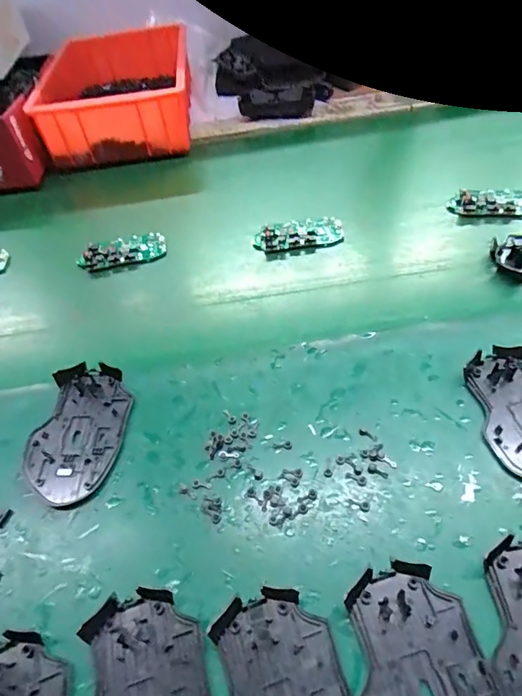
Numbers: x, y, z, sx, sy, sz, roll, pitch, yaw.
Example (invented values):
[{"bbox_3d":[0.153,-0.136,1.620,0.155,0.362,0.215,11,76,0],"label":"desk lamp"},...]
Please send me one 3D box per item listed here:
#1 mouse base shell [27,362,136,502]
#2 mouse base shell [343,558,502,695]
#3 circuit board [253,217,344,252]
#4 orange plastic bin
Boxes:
[{"bbox_3d":[-0.146,0.064,0.369,0.070,0.019,0.111,7,52,10],"label":"mouse base shell"},{"bbox_3d":[0.091,0.183,0.252,0.072,0.009,0.114,-8,51,-1],"label":"mouse base shell"},{"bbox_3d":[0.042,-0.125,0.508,0.097,0.016,0.039,-9,51,-2],"label":"circuit board"},{"bbox_3d":[-0.213,-0.389,0.691,0.209,0.079,0.285,-7,51,-1],"label":"orange plastic bin"}]

